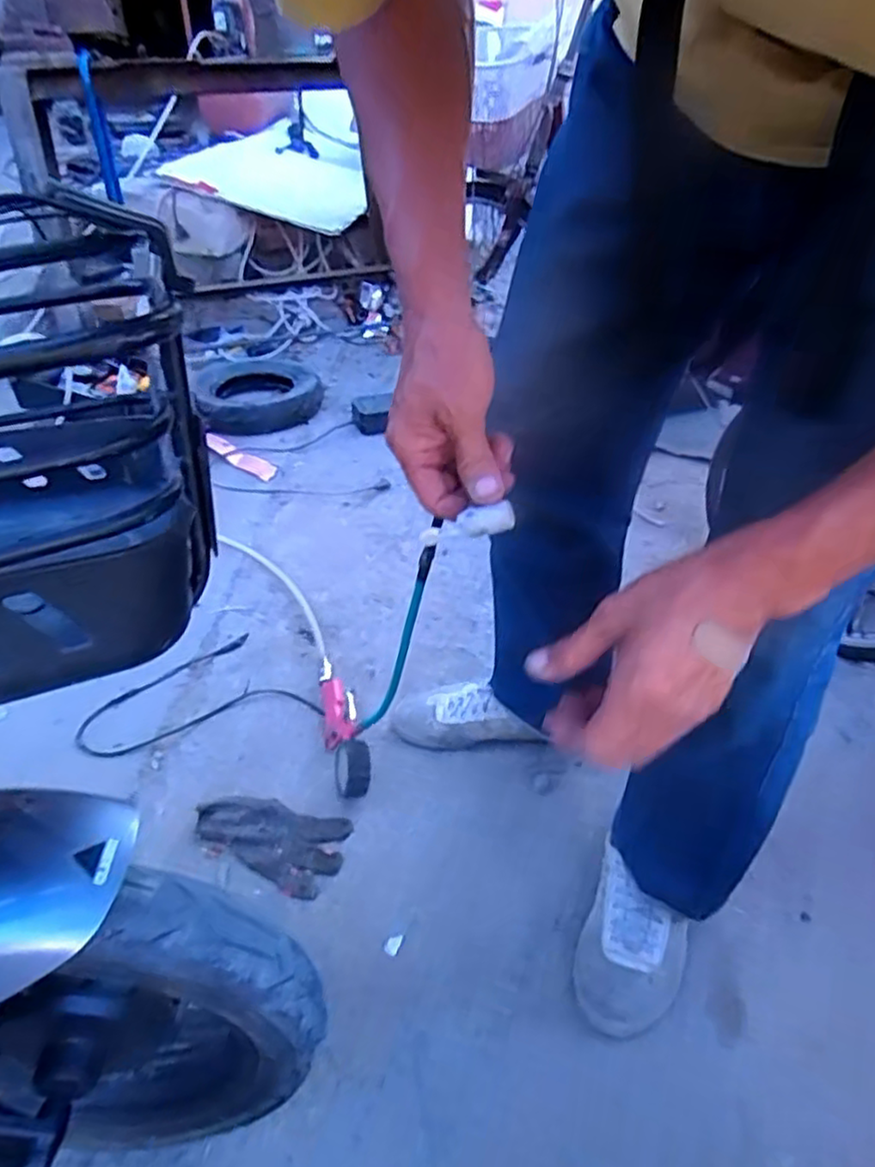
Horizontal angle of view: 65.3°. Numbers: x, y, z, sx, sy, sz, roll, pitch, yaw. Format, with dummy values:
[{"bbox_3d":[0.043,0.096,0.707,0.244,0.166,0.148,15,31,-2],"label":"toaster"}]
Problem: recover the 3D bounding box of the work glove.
[{"bbox_3d":[-0.206,0.313,0.836,0.179,0.024,0.103,10,40,8],"label":"work glove"}]

